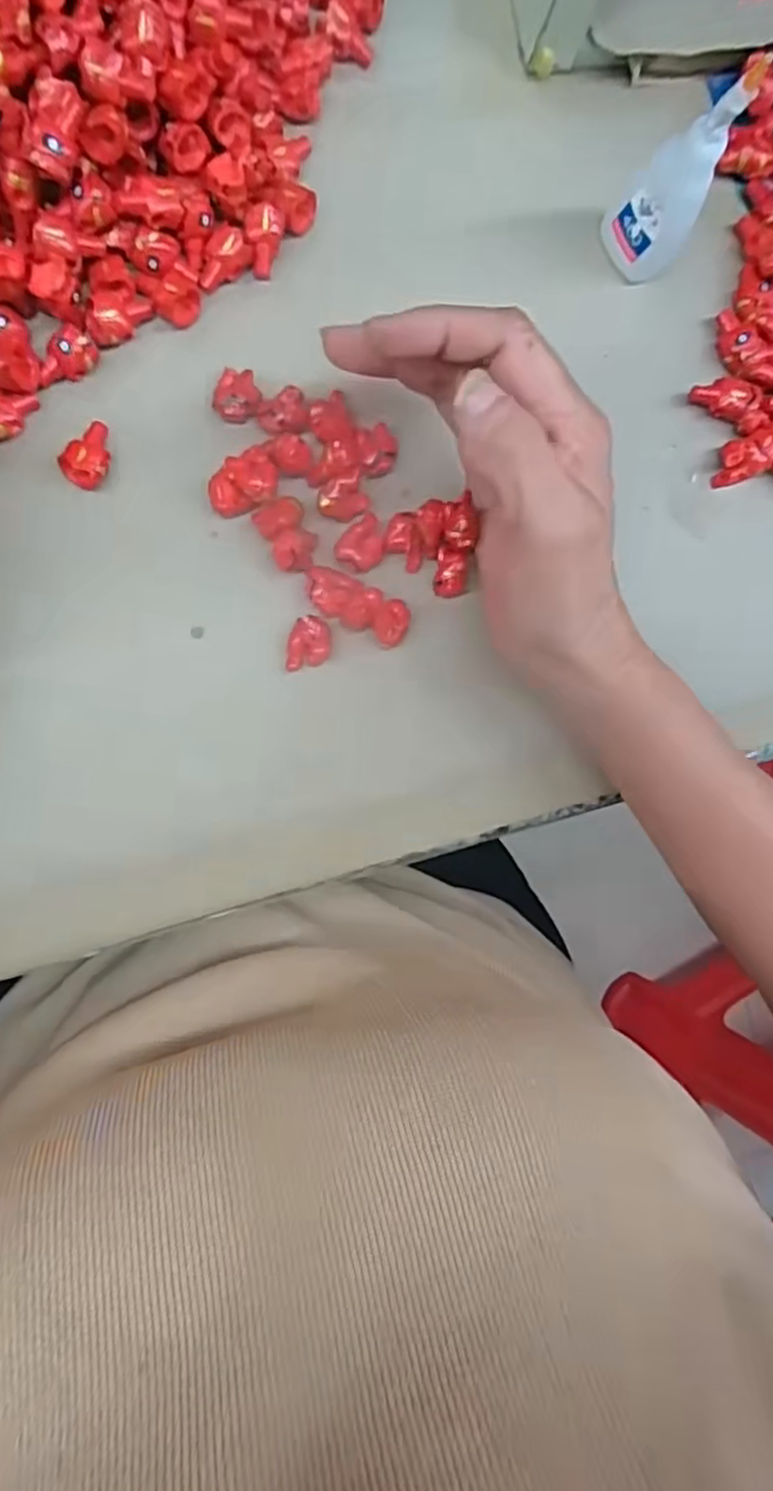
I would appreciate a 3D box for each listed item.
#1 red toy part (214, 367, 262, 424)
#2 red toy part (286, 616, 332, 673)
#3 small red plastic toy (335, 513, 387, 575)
[{"bbox_3d":[-0.061,-0.143,0.295,0.018,0.008,0.023,11,87,-9],"label":"red toy part"},{"bbox_3d":[-0.032,-0.042,0.303,0.017,0.016,0.022,4,88,-10],"label":"red toy part"},{"bbox_3d":[-0.010,-0.083,0.306,0.023,0.012,0.018,-42,96,-8],"label":"small red plastic toy"}]

